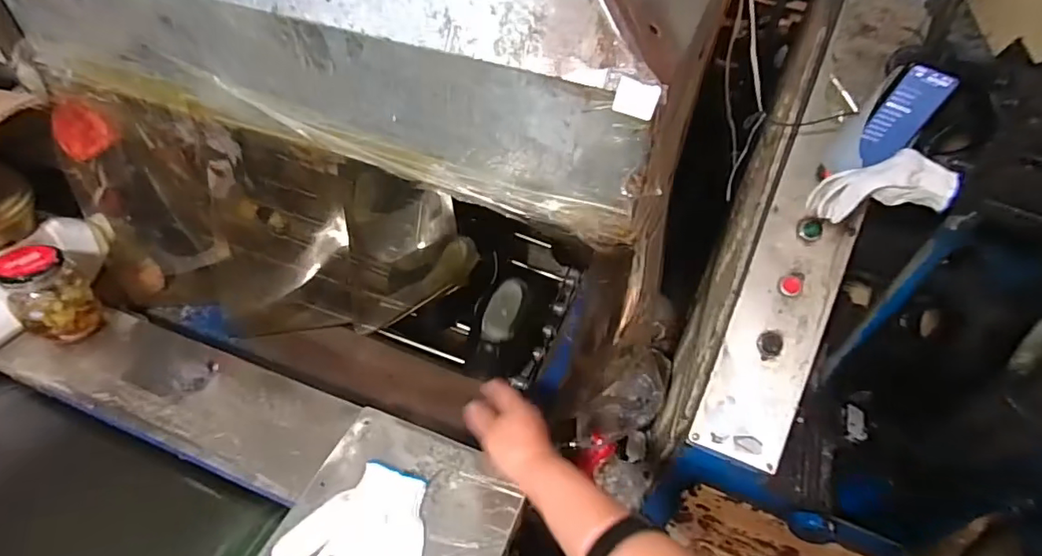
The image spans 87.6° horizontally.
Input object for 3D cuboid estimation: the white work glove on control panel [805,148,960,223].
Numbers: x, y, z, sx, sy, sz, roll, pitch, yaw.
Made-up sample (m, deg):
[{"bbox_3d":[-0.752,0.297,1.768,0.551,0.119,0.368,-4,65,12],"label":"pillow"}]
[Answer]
[{"bbox_3d":[0.405,-0.098,0.616,0.143,0.063,0.061,-6,37,31],"label":"white work glove on control panel"}]

